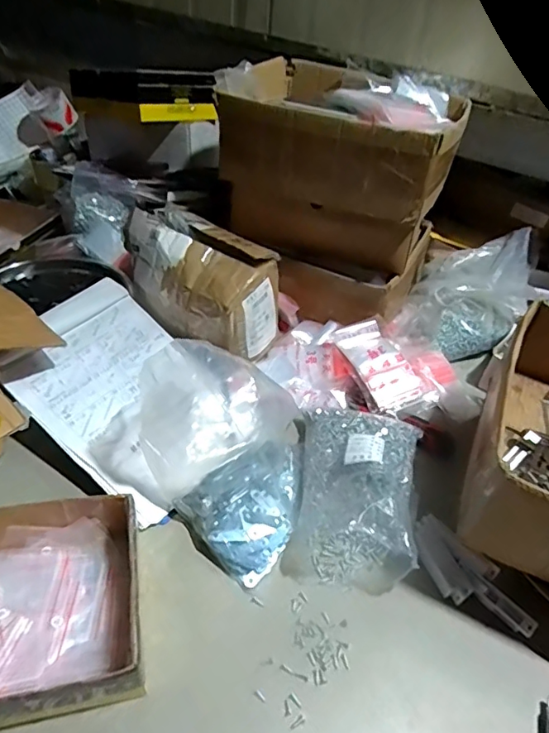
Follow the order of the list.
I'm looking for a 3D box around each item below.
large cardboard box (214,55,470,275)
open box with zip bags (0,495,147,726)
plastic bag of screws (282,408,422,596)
[{"bbox_3d":[0.103,-0.321,0.823,0.325,0.223,0.255,21,45,16],"label":"large cardboard box"},{"bbox_3d":[-0.255,0.231,0.487,0.246,0.075,0.179,-5,43,-12],"label":"open box with zip bags"},{"bbox_3d":[0.101,0.137,0.616,0.143,0.071,0.218,9,42,4],"label":"plastic bag of screws"}]

